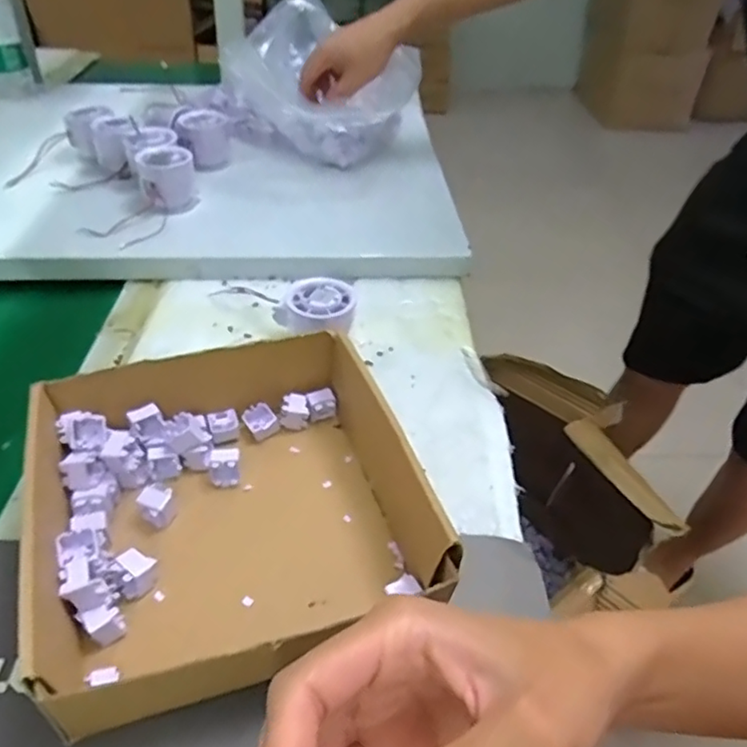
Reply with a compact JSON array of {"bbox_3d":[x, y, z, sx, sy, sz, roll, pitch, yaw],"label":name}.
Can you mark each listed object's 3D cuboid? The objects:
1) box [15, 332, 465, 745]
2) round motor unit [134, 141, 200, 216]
[{"bbox_3d":[-0.082,0.074,0.367,0.205,0.068,0.212,-11,42,-17],"label":"box"},{"bbox_3d":[-0.224,-0.213,0.665,0.058,0.053,0.059,-8,41,-11],"label":"round motor unit"}]

